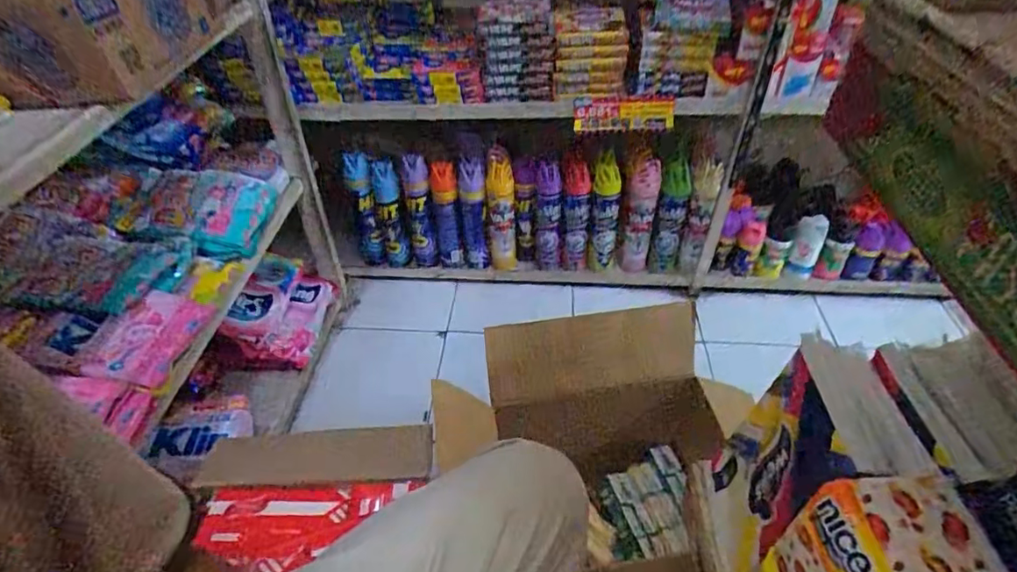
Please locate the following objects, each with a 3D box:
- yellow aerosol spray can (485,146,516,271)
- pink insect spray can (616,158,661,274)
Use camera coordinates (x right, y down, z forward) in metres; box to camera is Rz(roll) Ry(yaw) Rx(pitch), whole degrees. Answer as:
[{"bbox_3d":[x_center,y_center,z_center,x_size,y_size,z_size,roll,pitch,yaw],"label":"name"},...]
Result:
[{"bbox_3d":[-0.020,-0.195,1.467,0.070,0.320,0.063,-4,41,-1],"label":"yellow aerosol spray can"},{"bbox_3d":[0.328,-0.164,1.426,0.074,0.285,0.073,14,43,18],"label":"pink insect spray can"}]

